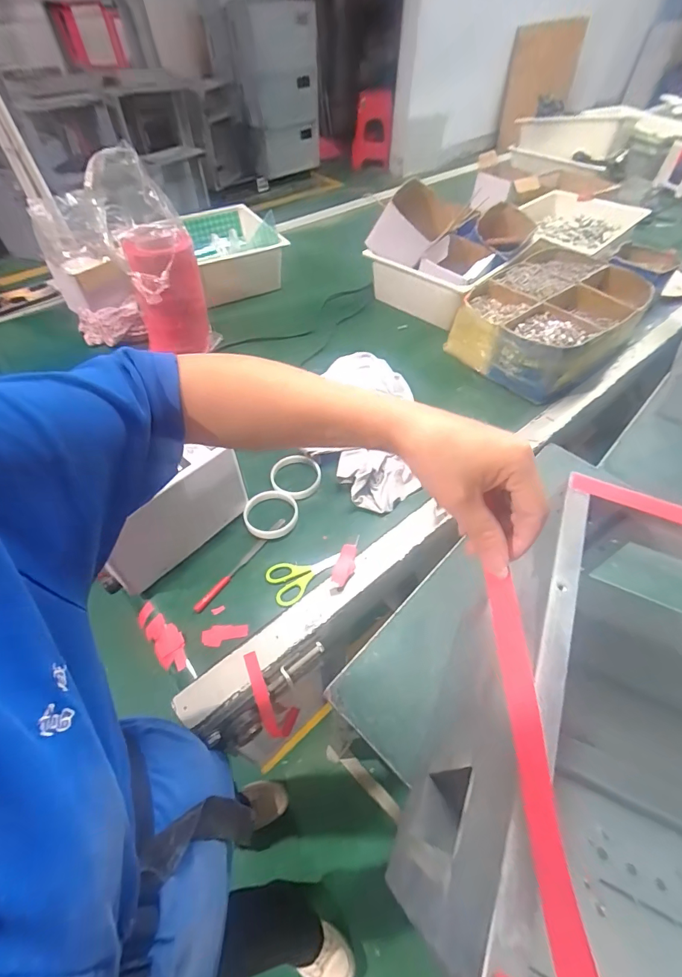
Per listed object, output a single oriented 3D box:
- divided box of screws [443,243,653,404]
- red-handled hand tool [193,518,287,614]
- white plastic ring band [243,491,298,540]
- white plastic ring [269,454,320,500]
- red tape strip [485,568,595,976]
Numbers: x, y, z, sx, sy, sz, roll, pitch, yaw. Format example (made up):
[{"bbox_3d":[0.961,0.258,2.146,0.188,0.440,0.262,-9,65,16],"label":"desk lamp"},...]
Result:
[{"bbox_3d":[0.456,-0.375,0.917,0.390,0.111,0.280,-36,61,-24],"label":"divided box of screws"},{"bbox_3d":[-0.144,0.107,0.605,0.014,0.006,0.178,30,59,20],"label":"red-handled hand tool"},{"bbox_3d":[-0.111,0.040,0.655,0.083,0.011,0.084,0,53,0],"label":"white plastic ring band"},{"bbox_3d":[-0.077,-0.023,0.706,0.083,0.012,0.085,0,53,0],"label":"white plastic ring"},{"bbox_3d":[0.091,0.127,0.199,0.014,0.013,0.172,1,59,0],"label":"red tape strip"}]

